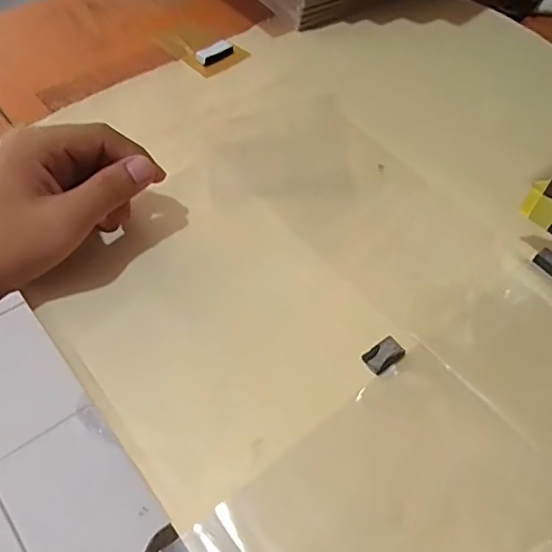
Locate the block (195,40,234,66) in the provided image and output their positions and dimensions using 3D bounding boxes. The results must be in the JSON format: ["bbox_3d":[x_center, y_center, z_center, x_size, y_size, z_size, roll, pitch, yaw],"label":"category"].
[{"bbox_3d":[-0.051,-0.185,0.475,0.033,0.009,0.011,-33,62,-22],"label":"block"}]

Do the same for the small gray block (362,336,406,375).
[{"bbox_3d":[0.060,0.045,0.321,0.023,0.005,0.014,-30,62,-24],"label":"small gray block"}]

